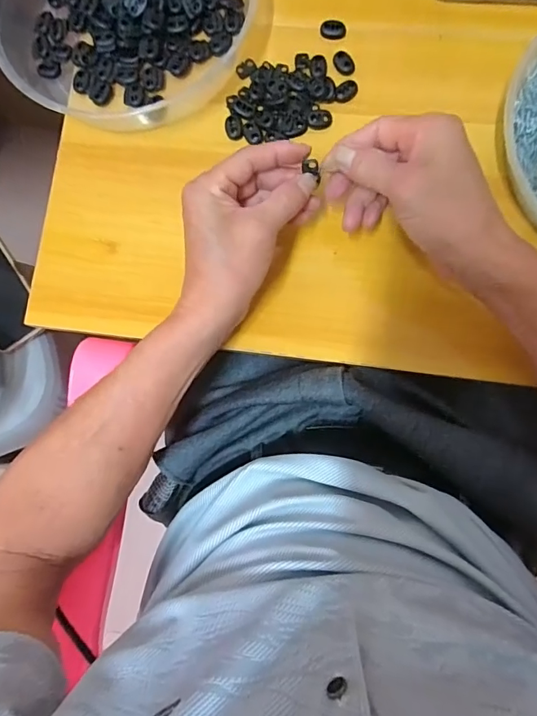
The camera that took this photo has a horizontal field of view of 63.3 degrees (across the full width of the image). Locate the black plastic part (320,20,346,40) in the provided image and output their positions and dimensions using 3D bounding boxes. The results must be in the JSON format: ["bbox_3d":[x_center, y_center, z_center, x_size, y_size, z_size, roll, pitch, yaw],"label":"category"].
[{"bbox_3d":[0.057,-0.289,0.383,0.022,0.005,0.015,2,84,4],"label":"black plastic part"}]

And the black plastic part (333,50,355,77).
[{"bbox_3d":[0.066,-0.257,0.379,0.017,0.004,0.023,-25,83,1],"label":"black plastic part"}]

